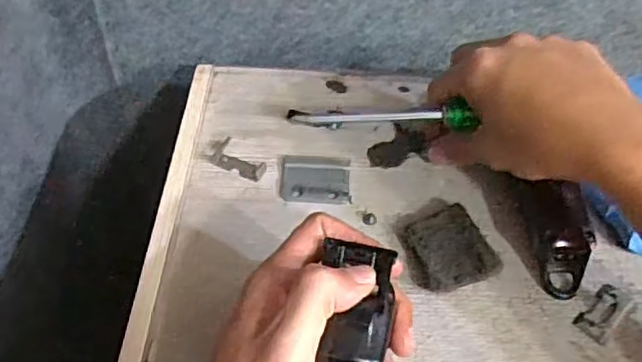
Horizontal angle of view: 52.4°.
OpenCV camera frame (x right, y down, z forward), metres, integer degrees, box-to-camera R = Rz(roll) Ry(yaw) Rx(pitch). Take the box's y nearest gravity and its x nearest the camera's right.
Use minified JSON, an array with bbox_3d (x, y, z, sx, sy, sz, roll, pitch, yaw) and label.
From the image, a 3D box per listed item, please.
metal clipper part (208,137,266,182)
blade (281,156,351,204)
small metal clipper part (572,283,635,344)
[{"bbox_3d":[-0.060,-0.014,0.464,0.045,0.005,0.022,32,54,24],"label":"metal clipper part"},{"bbox_3d":[-0.003,-0.002,0.455,0.047,0.004,0.041,2,48,-1],"label":"blade"},{"bbox_3d":[0.171,0.079,0.394,0.021,0.006,0.040,37,56,27],"label":"small metal clipper part"}]

